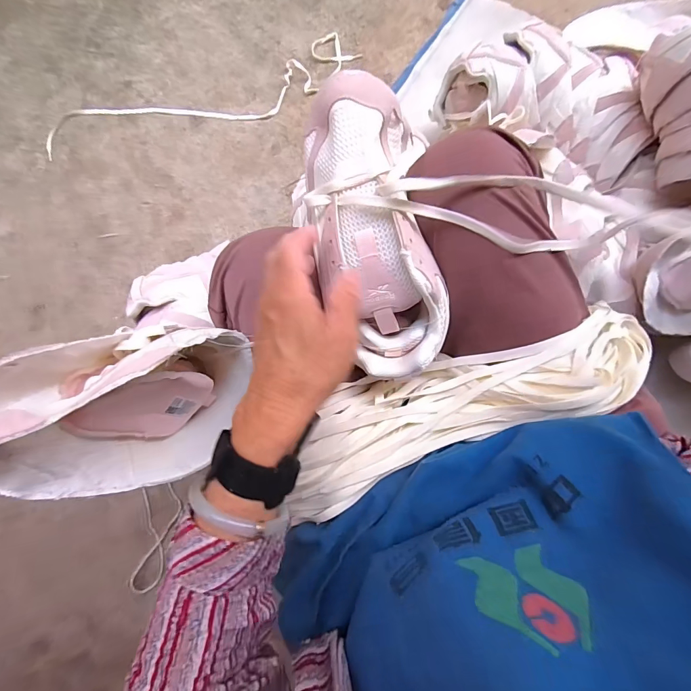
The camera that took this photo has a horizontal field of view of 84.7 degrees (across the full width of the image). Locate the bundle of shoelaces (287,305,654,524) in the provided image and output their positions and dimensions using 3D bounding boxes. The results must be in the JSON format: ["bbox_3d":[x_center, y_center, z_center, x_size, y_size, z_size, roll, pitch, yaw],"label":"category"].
[{"bbox_3d":[0.117,0.048,0.350,0.374,0.074,0.096,-22,90,3],"label":"bundle of shoelaces"}]

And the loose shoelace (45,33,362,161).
[{"bbox_3d":[-0.304,-0.497,0.781,0.681,0.013,0.130,-14,87,2],"label":"loose shoelace"}]

